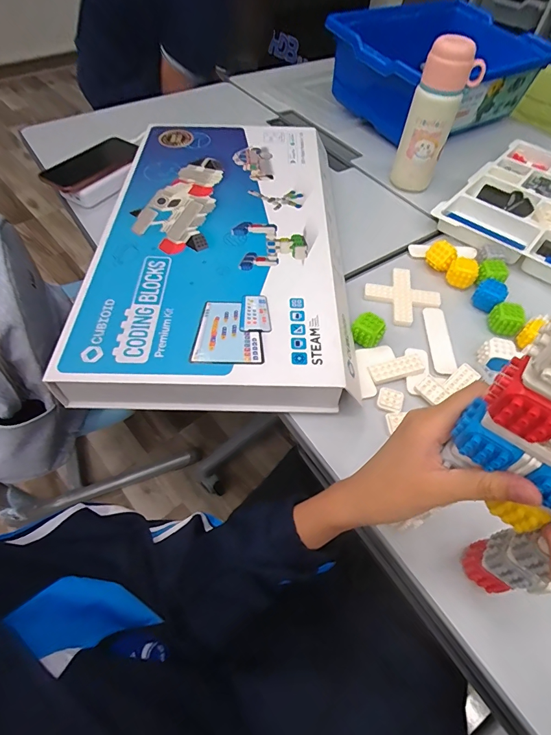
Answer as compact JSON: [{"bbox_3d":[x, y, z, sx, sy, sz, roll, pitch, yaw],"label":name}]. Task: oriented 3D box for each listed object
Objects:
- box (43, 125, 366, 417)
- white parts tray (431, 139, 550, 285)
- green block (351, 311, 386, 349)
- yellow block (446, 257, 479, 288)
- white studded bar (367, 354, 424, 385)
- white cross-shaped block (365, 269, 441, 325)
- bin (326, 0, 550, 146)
[{"bbox_3d":[-0.071,-0.193,0.550,0.318,0.045,0.543,1,55,-4],"label":"box"},{"bbox_3d":[0.461,-0.270,0.653,0.258,0.029,0.387,36,60,21],"label":"white parts tray"},{"bbox_3d":[0.114,-0.045,0.477,0.036,0.029,0.032,33,59,19],"label":"green block"},{"bbox_3d":[0.264,-0.133,0.546,0.037,0.031,0.032,30,58,17],"label":"yellow block"},{"bbox_3d":[0.144,0.000,0.463,0.066,0.012,0.029,-10,56,-10],"label":"white studded bar"},{"bbox_3d":[0.175,-0.098,0.538,0.085,0.009,0.082,-30,61,-22],"label":"white cross-shaped block"},{"bbox_3d":[0.329,-0.636,0.842,0.421,0.154,0.285,-26,60,-20],"label":"bin"}]

